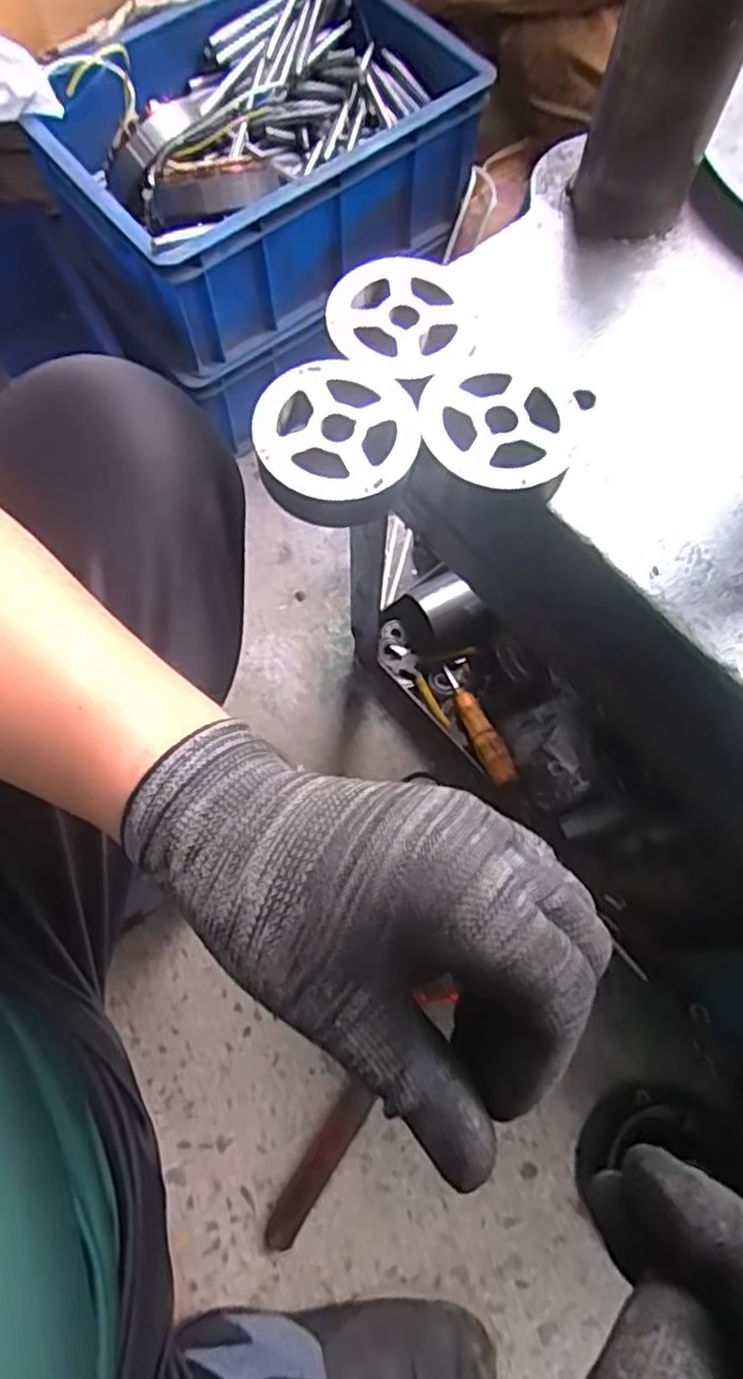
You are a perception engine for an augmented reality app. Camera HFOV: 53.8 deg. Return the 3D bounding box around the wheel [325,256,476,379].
[{"bbox_3d":[0.015,-0.194,0.375,0.072,0.014,0.082,6,70,1],"label":"wheel"}]

